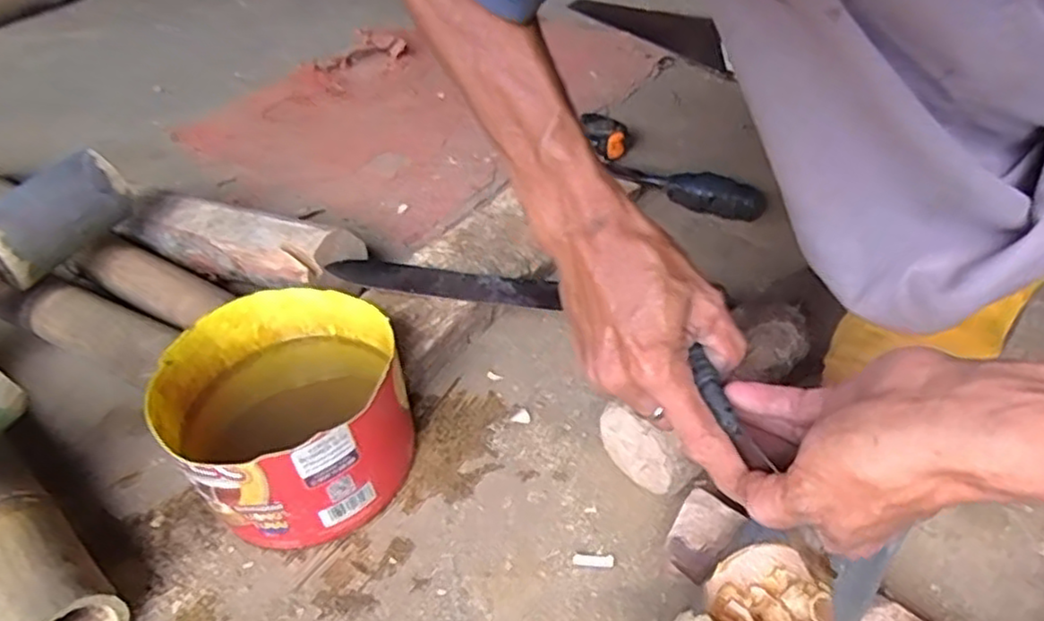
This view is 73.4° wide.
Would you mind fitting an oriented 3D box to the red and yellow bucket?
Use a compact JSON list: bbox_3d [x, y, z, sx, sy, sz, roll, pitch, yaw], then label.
[{"bbox_3d":[-0.156,0.072,0.485,0.150,0.099,0.153,-4,41,4],"label":"red and yellow bucket"}]

